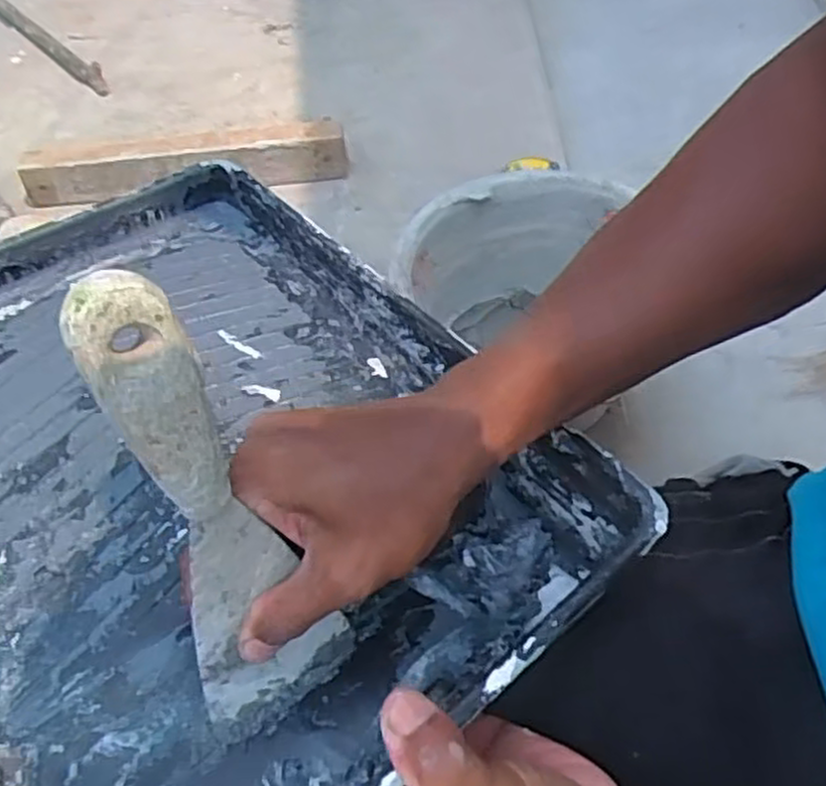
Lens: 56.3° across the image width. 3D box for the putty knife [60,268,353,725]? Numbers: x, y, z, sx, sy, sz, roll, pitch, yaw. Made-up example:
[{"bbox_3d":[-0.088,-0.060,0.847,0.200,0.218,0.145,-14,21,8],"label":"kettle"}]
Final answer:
[{"bbox_3d":[-0.069,0.051,0.279,0.054,0.207,0.024,-15,39,-6],"label":"putty knife"}]

